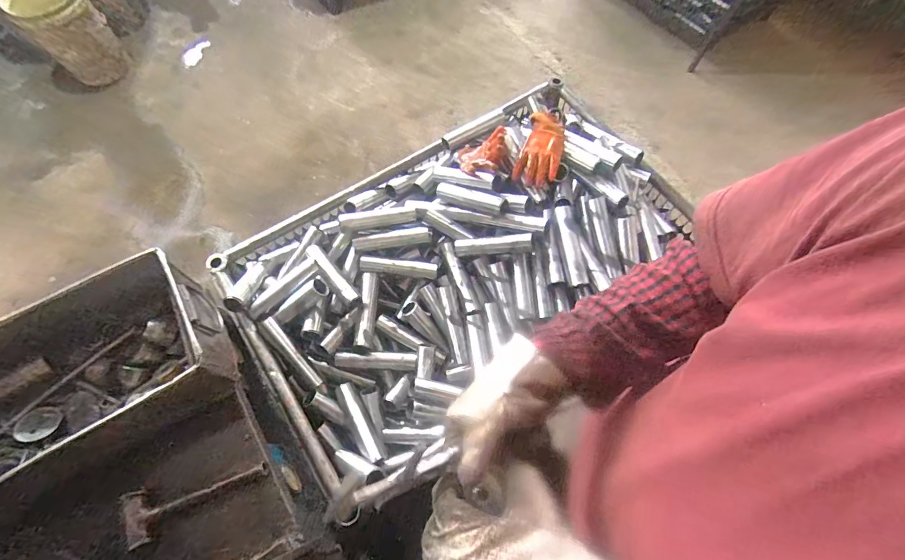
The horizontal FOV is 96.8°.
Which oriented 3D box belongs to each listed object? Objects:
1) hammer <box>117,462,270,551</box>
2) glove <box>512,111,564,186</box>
[{"bbox_3d":[-0.412,0.339,0.650,0.203,0.037,0.079,-24,70,-11],"label":"hammer"},{"bbox_3d":[0.226,-0.330,1.006,0.104,0.059,0.192,18,68,6],"label":"glove"}]

